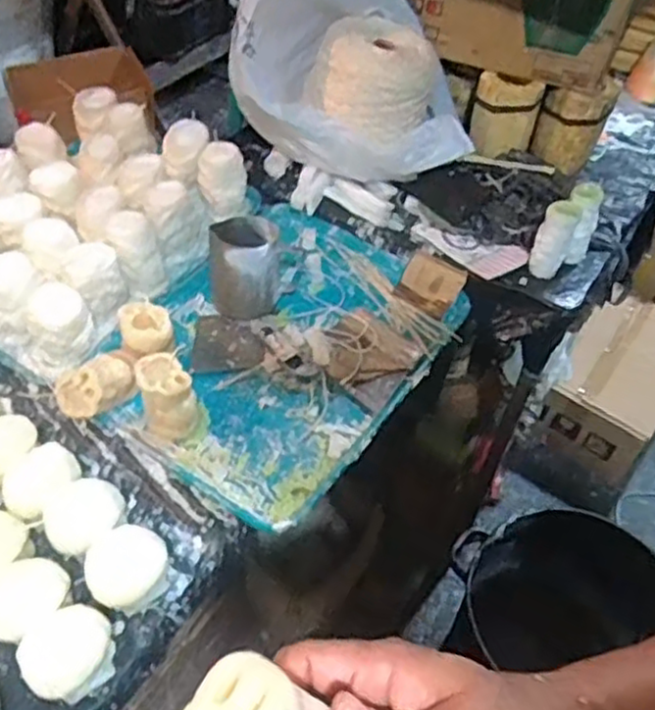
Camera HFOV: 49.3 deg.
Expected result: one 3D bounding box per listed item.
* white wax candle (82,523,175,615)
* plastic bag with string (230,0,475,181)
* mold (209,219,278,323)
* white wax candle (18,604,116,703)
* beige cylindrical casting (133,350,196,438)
[{"bbox_3d":[-0.200,0.215,0.713,0.069,0.055,0.073,1,51,-2],"label":"white wax candle"},{"bbox_3d":[0.039,-0.393,0.968,0.311,0.239,0.198,7,51,3],"label":"plastic bag with string"},{"bbox_3d":[-0.108,-0.112,0.937,0.089,0.106,0.103,2,51,-2],"label":"mold"},{"bbox_3d":[-0.236,0.277,0.659,0.079,0.055,0.072,-33,60,-26],"label":"white wax candle"},{"bbox_3d":[-0.186,0.047,0.825,0.065,0.071,0.081,-12,53,-12],"label":"beige cylindrical casting"}]

